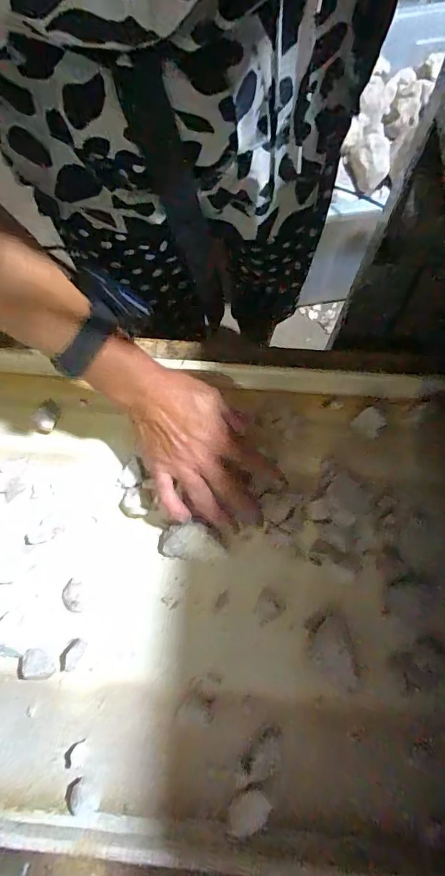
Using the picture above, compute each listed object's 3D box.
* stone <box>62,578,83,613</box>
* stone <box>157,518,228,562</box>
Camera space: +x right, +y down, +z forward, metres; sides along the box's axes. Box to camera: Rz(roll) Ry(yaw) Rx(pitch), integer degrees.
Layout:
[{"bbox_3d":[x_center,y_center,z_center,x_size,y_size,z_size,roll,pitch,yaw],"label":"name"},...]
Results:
[{"bbox_3d":[-0.138,0.144,0.400,0.019,0.007,0.028,-5,74,0],"label":"stone"},{"bbox_3d":[-0.029,0.097,0.404,0.062,0.023,0.030,1,74,1],"label":"stone"}]

